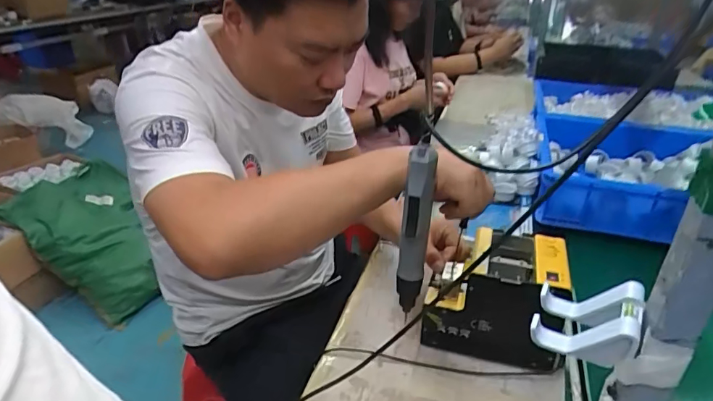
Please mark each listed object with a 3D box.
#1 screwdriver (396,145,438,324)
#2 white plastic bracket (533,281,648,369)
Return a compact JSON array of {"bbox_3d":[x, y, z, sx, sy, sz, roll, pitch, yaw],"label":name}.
[{"bbox_3d":[0.067,0.040,0.543,0.029,0.205,0.029,12,31,19],"label":"screwdriver"},{"bbox_3d":[0.186,0.093,0.384,0.076,0.054,0.061,20,34,29],"label":"white plastic bracket"}]

